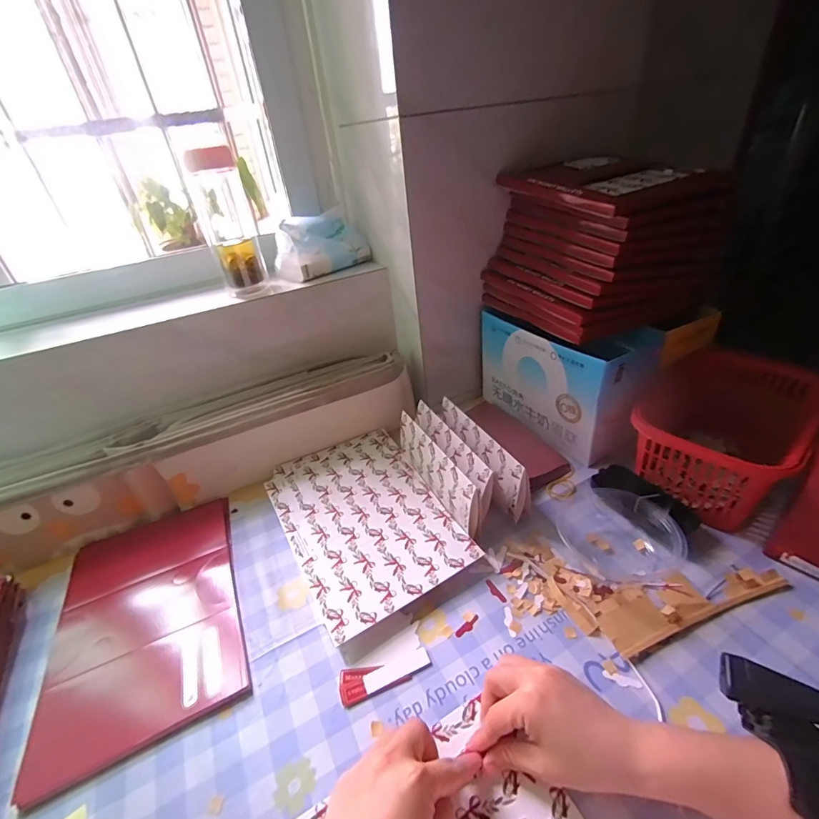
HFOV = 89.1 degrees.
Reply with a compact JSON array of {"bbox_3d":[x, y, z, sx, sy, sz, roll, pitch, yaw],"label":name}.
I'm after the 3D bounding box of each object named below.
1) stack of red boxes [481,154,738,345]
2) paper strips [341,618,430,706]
[{"bbox_3d":[0.244,-0.215,0.547,0.223,0.162,0.211,-22,37,-21],"label":"stack of red boxes"},{"bbox_3d":[-0.022,0.235,0.380,0.086,0.004,0.039,-24,38,-22],"label":"paper strips"}]

